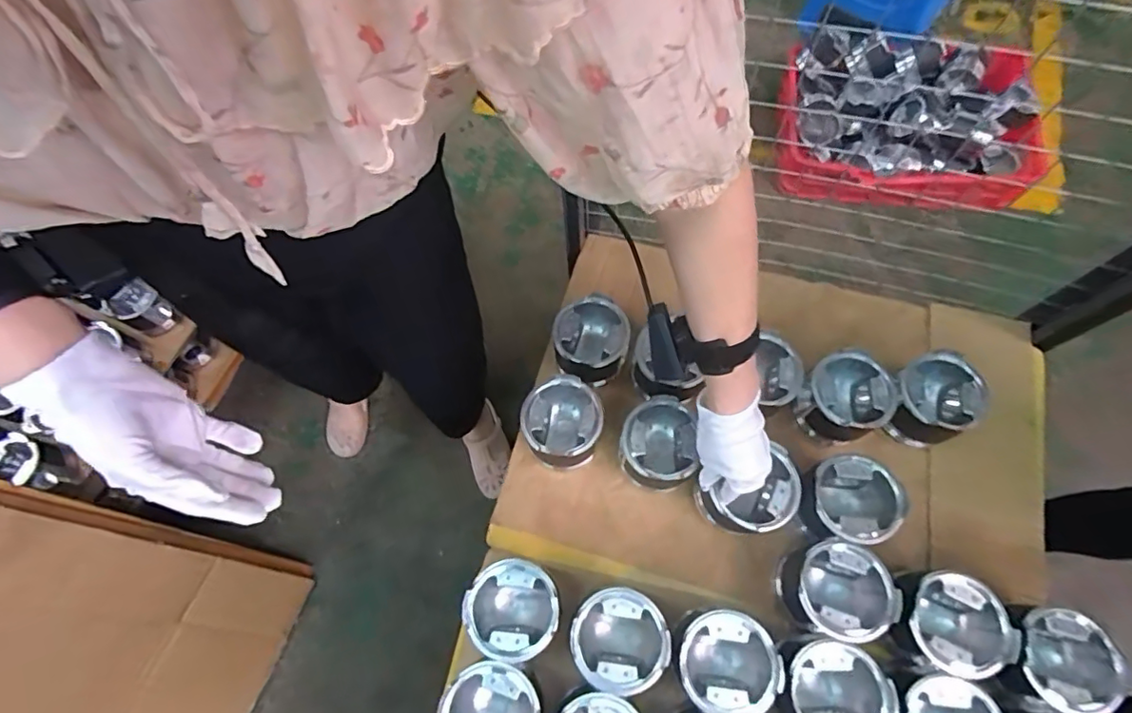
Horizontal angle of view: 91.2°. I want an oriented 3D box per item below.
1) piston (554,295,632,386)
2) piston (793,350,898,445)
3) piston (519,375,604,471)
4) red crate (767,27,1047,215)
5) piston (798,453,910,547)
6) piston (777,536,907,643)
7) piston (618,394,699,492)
[{"bbox_3d":[0.035,-0.023,0.750,0.094,0.112,0.090,-1,68,2],"label":"piston"},{"bbox_3d":[0.347,0.055,0.706,0.095,0.086,0.097,-1,68,2],"label":"piston"},{"bbox_3d":[-0.003,0.088,0.702,0.096,0.096,0.094,-1,68,2],"label":"piston"},{"bbox_3d":[0.880,-0.632,1.458,0.620,0.173,0.465,4,68,4],"label":"red crate"},{"bbox_3d":[0.325,0.167,0.638,0.105,0.083,0.090,-4,68,0],"label":"piston"},{"bbox_3d":[0.294,0.256,0.611,0.104,0.075,0.097,-1,68,2],"label":"piston"},{"bbox_3d":[0.111,0.110,0.682,0.092,0.094,0.100,0,68,2],"label":"piston"}]

